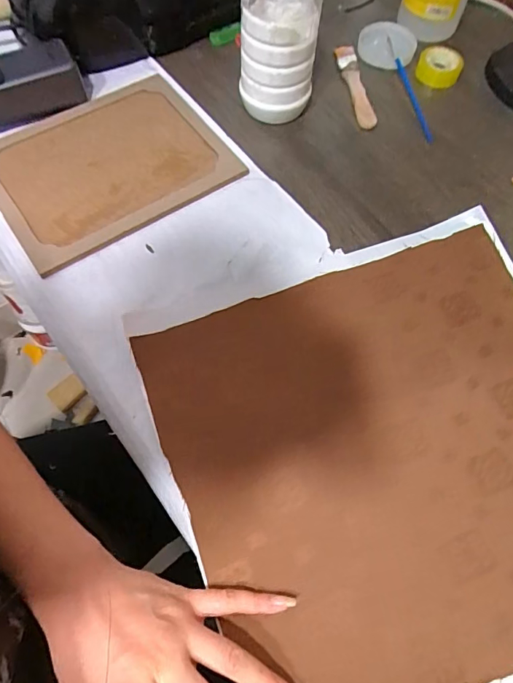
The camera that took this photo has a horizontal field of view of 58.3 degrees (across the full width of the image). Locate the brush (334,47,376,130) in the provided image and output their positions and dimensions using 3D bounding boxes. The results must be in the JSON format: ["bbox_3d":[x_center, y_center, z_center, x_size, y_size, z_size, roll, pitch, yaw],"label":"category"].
[{"bbox_3d":[0.114,-0.297,0.534,0.025,0.013,0.127,-7,66,-5],"label":"brush"}]

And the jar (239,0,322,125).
[{"bbox_3d":[0.022,-0.307,0.450,0.075,0.164,0.084,6,65,1],"label":"jar"}]

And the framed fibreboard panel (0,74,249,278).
[{"bbox_3d":[-0.155,-0.185,0.476,0.224,0.011,0.183,-32,70,-15],"label":"framed fibreboard panel"}]

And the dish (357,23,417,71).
[{"bbox_3d":[0.157,-0.357,0.553,0.066,0.016,0.062,15,66,5],"label":"dish"}]

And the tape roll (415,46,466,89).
[{"bbox_3d":[0.217,-0.326,0.546,0.049,0.023,0.049,1,65,-1],"label":"tape roll"}]

